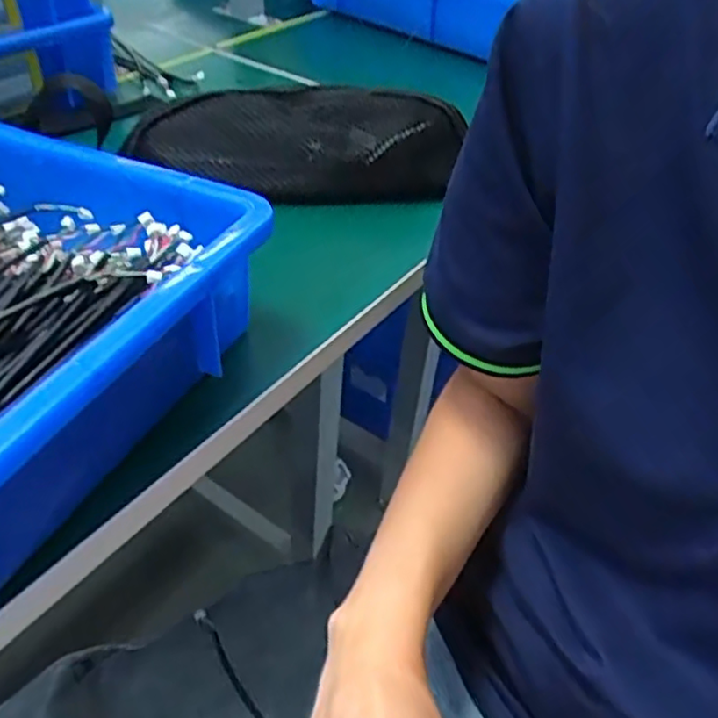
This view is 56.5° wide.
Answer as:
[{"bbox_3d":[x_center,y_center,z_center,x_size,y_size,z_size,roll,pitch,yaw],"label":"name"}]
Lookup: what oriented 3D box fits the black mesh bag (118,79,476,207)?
[{"bbox_3d":[-0.038,-0.159,0.490,0.248,0.061,0.086,-6,40,-17],"label":"black mesh bag"}]

